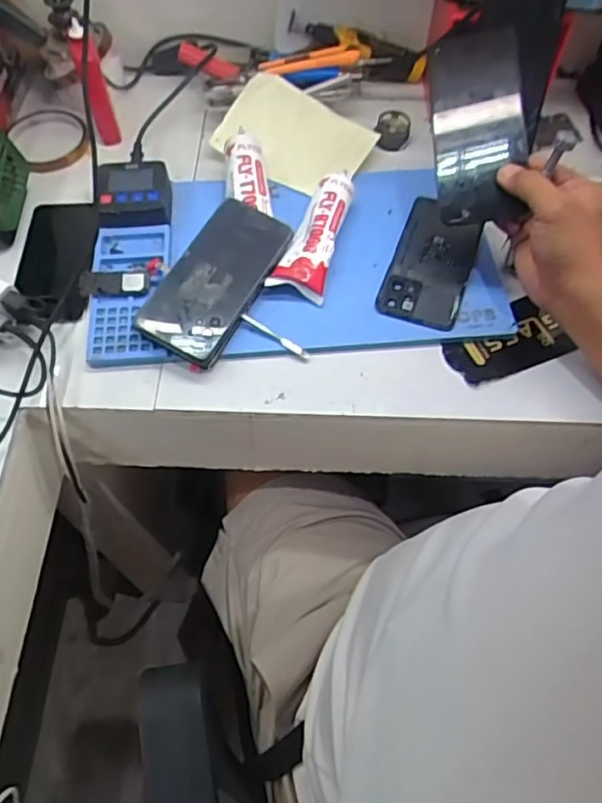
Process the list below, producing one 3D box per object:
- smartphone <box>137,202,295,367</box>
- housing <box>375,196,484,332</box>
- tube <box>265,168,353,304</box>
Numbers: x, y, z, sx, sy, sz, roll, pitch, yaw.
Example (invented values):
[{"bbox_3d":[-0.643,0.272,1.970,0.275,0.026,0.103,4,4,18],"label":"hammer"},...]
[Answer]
[{"bbox_3d":[-0.075,-0.113,0.552,0.078,0.016,0.159,29,72,8],"label":"smartphone"},{"bbox_3d":[0.128,-0.137,0.593,0.073,0.009,0.160,18,62,10],"label":"housing"},{"bbox_3d":[0.015,-0.162,0.580,0.048,0.026,0.134,15,62,8],"label":"tube"}]

